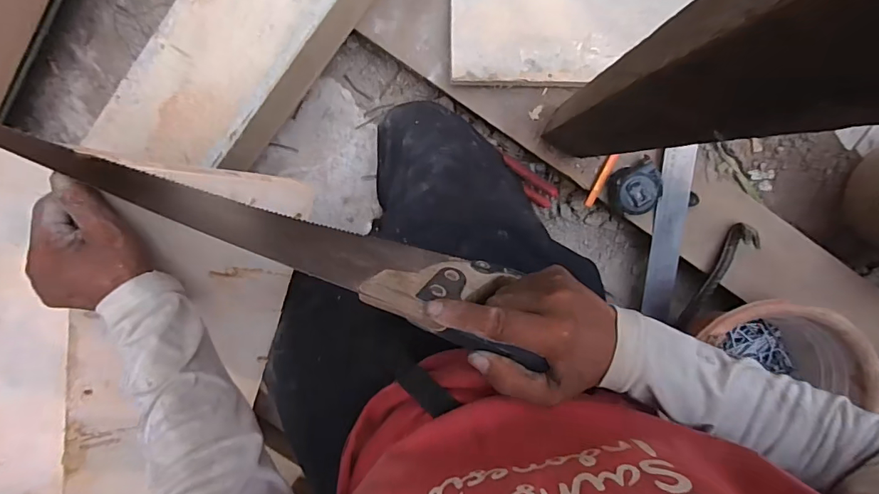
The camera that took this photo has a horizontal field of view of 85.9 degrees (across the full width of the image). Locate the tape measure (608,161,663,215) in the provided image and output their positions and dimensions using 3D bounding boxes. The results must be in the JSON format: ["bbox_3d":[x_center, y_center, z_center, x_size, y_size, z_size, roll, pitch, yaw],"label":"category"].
[{"bbox_3d":[0.262,-0.078,0.627,0.067,0.038,0.067,-16,99,6],"label":"tape measure"}]

